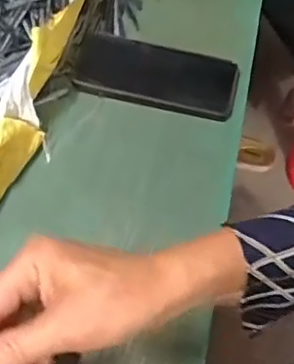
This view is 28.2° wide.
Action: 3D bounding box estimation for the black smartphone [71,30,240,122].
[{"bbox_3d":[0.009,-0.112,0.603,0.166,0.013,0.078,11,59,4],"label":"black smartphone"}]

